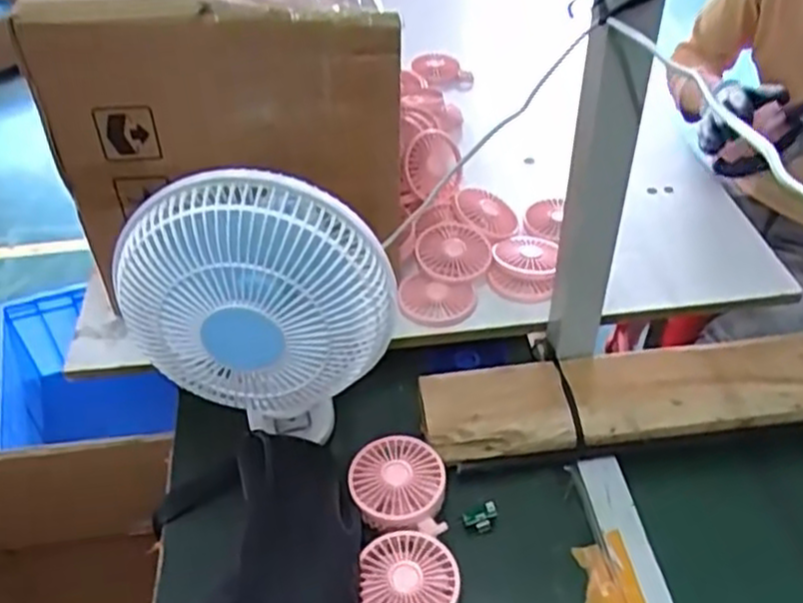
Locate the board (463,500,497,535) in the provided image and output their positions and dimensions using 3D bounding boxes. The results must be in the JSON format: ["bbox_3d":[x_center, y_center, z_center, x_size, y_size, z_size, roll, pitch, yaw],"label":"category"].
[{"bbox_3d":[0.075,0.200,0.695,0.034,0.005,0.022,-19,45,-18],"label":"board"}]

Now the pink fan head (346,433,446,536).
[{"bbox_3d":[-0.003,0.173,0.699,0.085,0.041,0.093,-3,43,2],"label":"pink fan head"}]

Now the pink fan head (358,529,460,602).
[{"bbox_3d":[0.007,0.248,0.626,0.082,0.040,0.107,-3,43,2],"label":"pink fan head"}]

